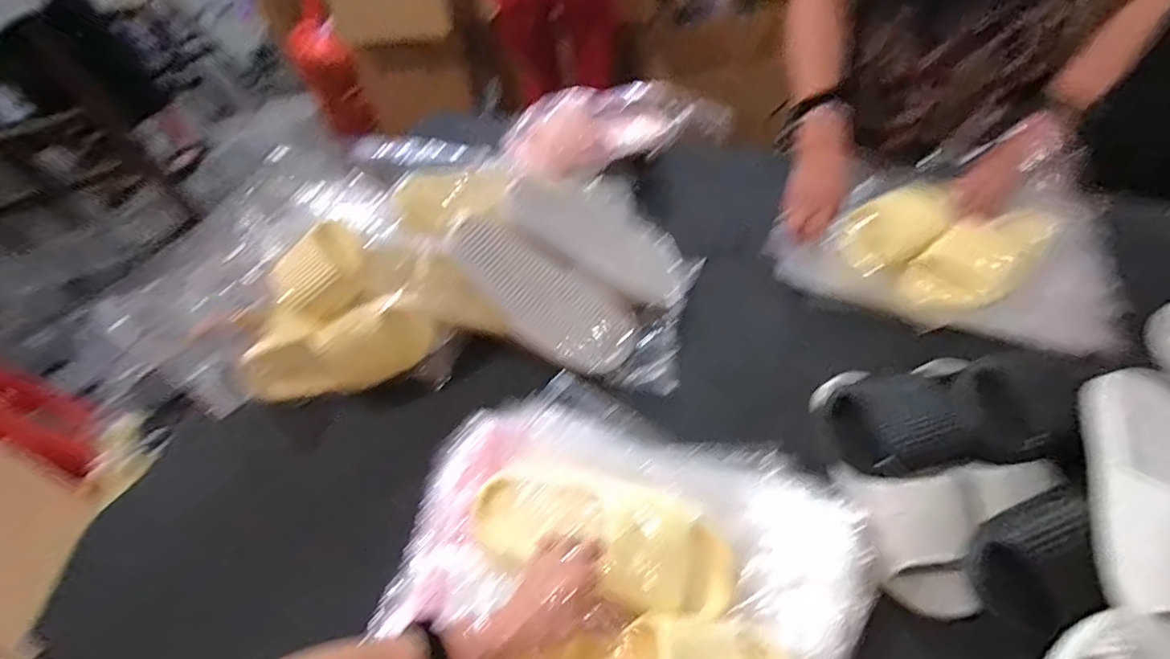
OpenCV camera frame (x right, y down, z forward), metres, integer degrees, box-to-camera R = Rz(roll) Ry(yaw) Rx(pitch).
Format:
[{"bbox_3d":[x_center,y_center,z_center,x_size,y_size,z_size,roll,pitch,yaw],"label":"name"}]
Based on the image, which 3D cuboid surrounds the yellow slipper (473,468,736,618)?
[{"bbox_3d":[0.011,0.199,0.532,0.264,0.068,0.103,14,57,15],"label":"yellow slipper"}]

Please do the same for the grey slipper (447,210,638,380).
[{"bbox_3d":[-0.059,-0.043,0.727,0.277,0.057,0.118,36,61,-3],"label":"grey slipper"}]

